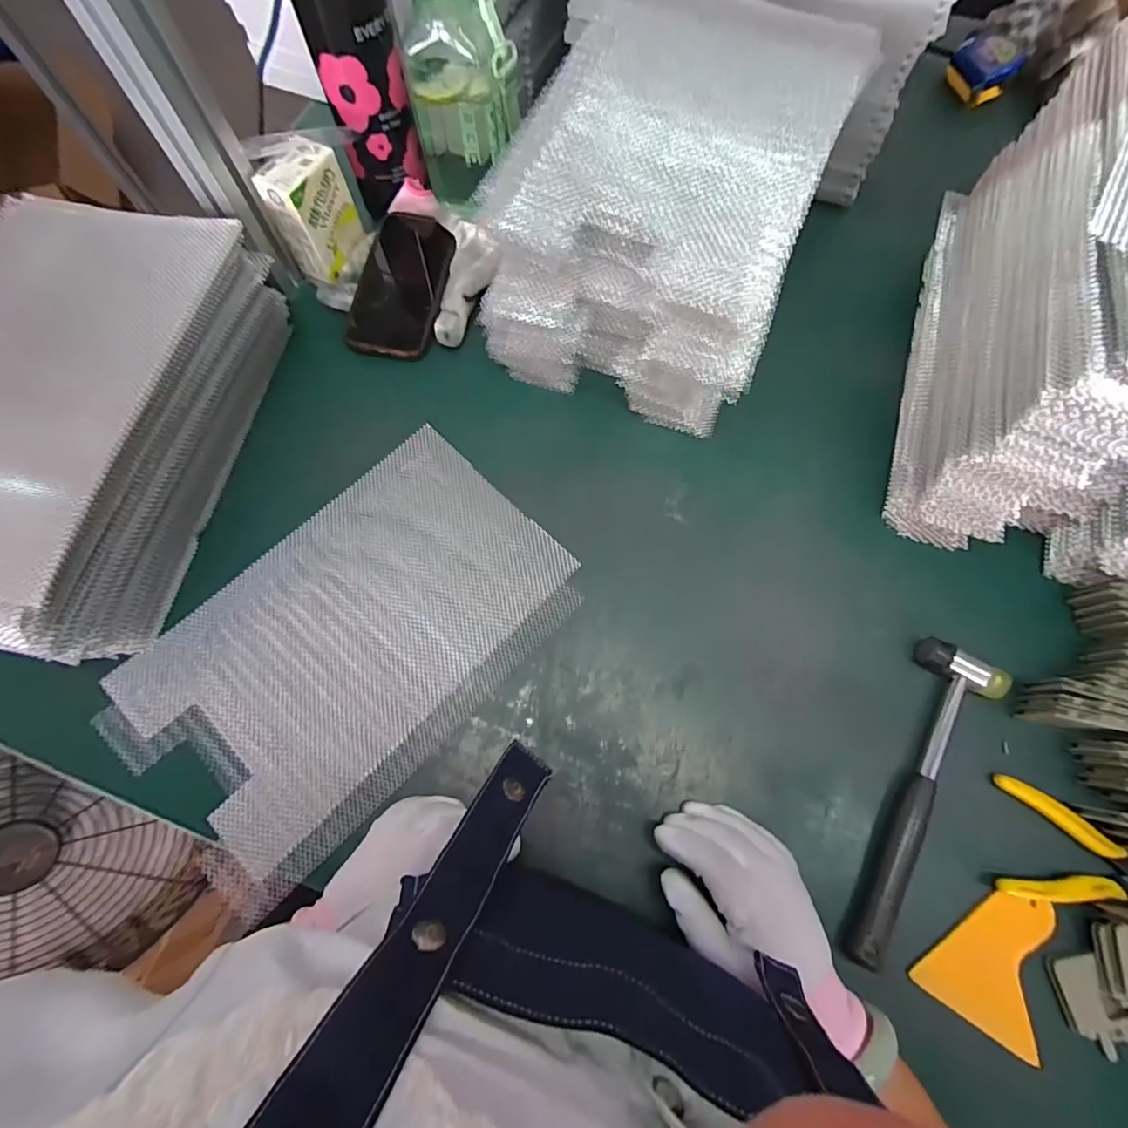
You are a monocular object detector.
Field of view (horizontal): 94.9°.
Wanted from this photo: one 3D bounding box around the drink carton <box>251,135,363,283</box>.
[{"bbox_3d":[-0.235,-0.333,0.490,0.050,0.091,0.067,26,72,7],"label":"drink carton"}]

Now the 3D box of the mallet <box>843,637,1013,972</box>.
[{"bbox_3d":[0.262,0.168,0.368,0.057,0.024,0.230,25,73,8],"label":"mallet"}]

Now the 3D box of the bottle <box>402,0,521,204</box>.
[{"bbox_3d":[-0.090,-0.429,0.461,0.095,0.209,0.069,-7,71,-4],"label":"bottle"}]

